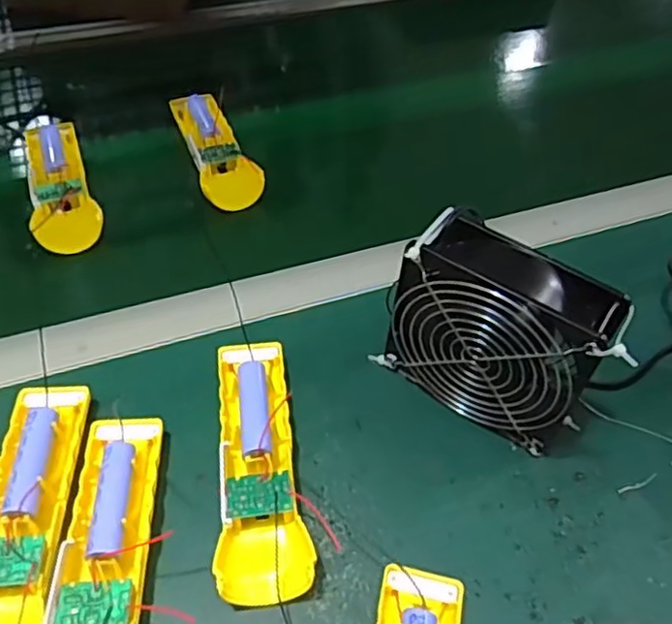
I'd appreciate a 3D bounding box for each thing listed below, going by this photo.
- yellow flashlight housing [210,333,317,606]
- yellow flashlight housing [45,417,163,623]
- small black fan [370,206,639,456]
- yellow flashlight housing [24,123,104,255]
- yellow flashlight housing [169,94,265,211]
[{"bbox_3d":[-0.048,0.088,0.395,0.050,0.032,0.163,-6,51,-8],"label":"yellow flashlight housing"},{"bbox_3d":[-0.122,0.130,0.350,0.048,0.030,0.163,-1,50,-4],"label":"yellow flashlight housing"},{"bbox_3d":[0.100,0.015,0.406,0.132,0.122,0.053,31,55,21],"label":"small black fan"},{"bbox_3d":[-0.235,-0.111,0.550,0.051,0.019,0.156,-17,53,-17],"label":"yellow flashlight housing"},{"bbox_3d":[-0.109,-0.152,0.593,0.051,0.021,0.154,-14,52,-14],"label":"yellow flashlight housing"}]

